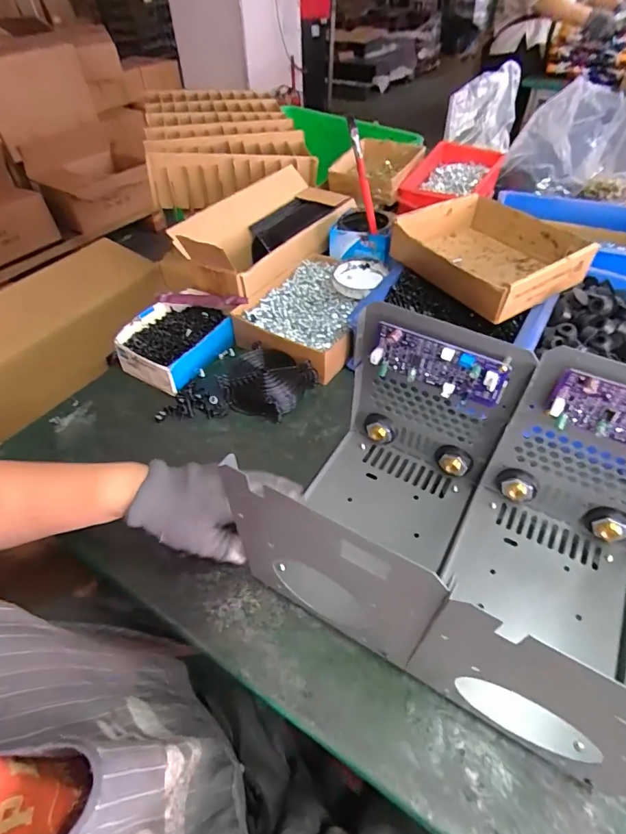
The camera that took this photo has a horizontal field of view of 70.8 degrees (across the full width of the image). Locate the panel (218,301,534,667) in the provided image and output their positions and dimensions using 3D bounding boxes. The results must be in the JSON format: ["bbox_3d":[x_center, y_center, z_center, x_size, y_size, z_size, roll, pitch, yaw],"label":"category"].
[{"bbox_3d":[0.059,0.048,0.375,0.147,0.183,0.216,24,53,20],"label":"panel"}]

